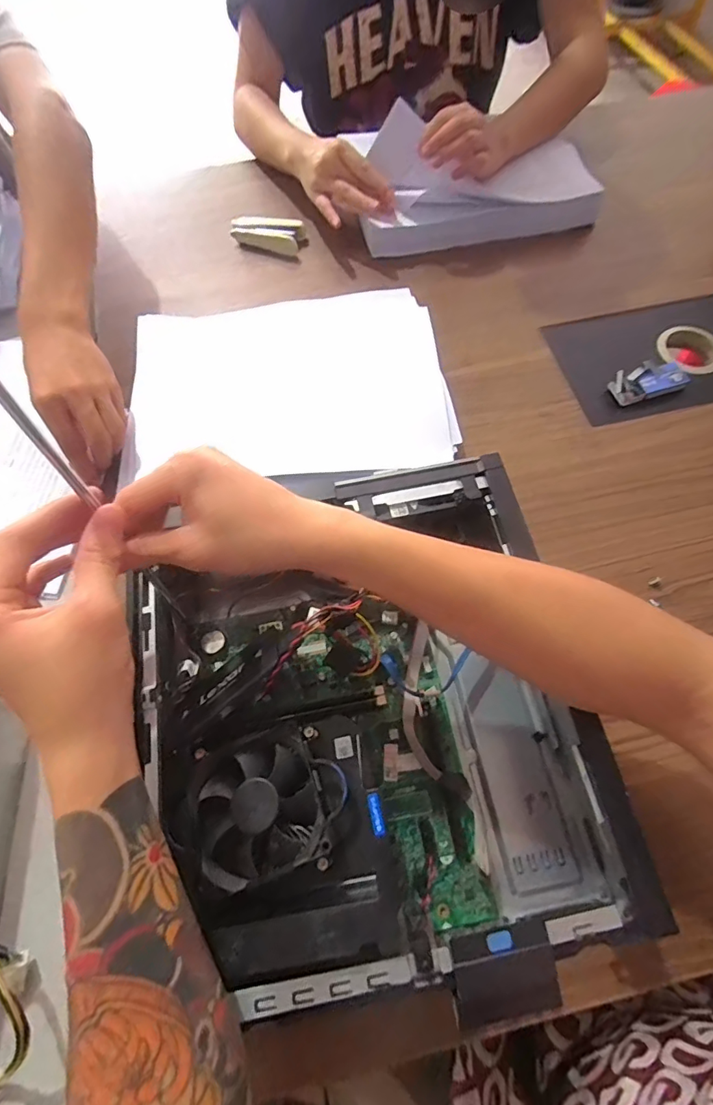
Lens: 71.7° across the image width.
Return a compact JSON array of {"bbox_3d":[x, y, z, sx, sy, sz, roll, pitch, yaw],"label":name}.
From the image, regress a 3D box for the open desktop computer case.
[{"bbox_3d":[0.006,0.100,0.354,0.290,0.105,0.334,-12,64,-3],"label":"open desktop computer case"}]

